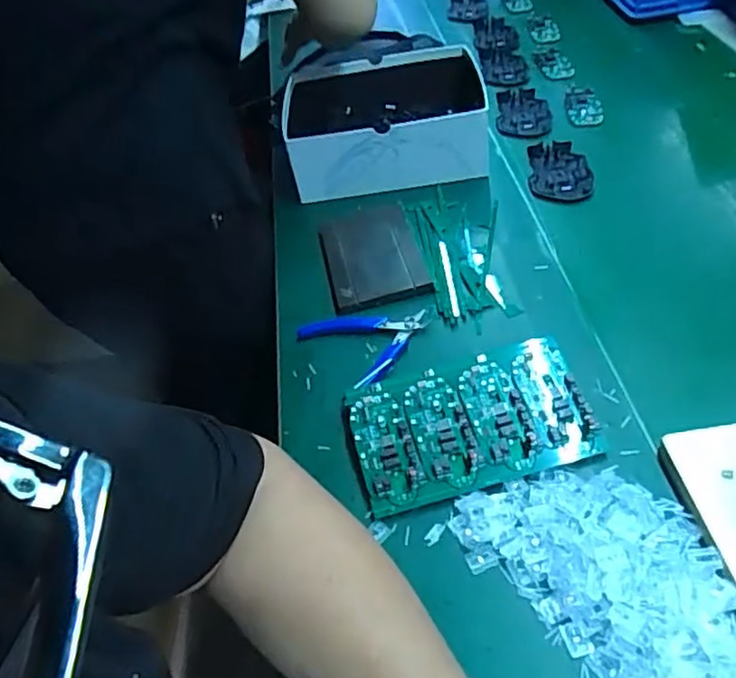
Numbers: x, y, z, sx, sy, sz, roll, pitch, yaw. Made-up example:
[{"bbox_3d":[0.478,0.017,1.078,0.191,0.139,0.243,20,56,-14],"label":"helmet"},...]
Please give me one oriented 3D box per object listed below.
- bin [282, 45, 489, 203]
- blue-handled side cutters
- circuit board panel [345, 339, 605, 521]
[{"bbox_3d":[0.024,-0.270,0.799,0.235,0.088,0.191,-9,47,4],"label":"bin"},{"bbox_3d":[0.001,-0.005,0.613,0.102,0.013,0.104,-6,45,6],"label":"blue-handled side cutters"},{"bbox_3d":[0.081,0.067,0.522,0.185,0.021,0.109,-16,45,-4],"label":"circuit board panel"}]

